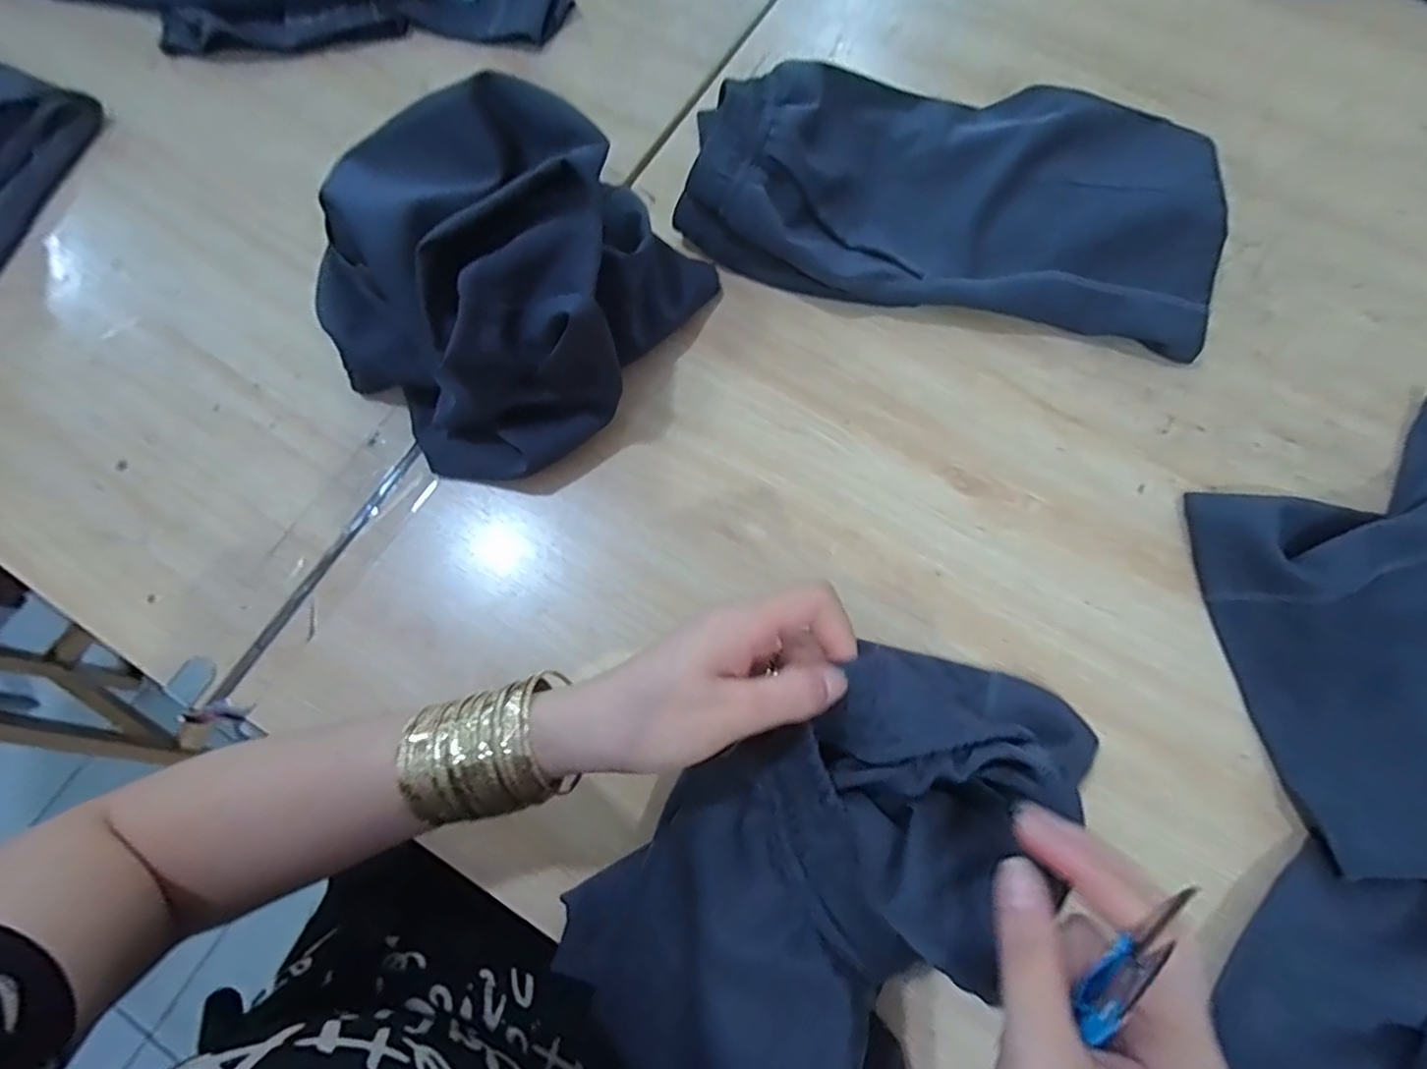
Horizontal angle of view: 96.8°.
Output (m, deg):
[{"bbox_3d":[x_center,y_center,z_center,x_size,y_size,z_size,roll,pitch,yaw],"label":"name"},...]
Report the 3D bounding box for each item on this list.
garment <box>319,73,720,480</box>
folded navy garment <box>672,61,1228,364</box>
[{"bbox_3d":[-0.148,-0.162,0.403,0.218,0.110,0.212,31,77,10],"label":"garment"},{"bbox_3d":[0.167,-0.248,0.446,0.362,0.064,0.195,10,74,4],"label":"folded navy garment"}]

